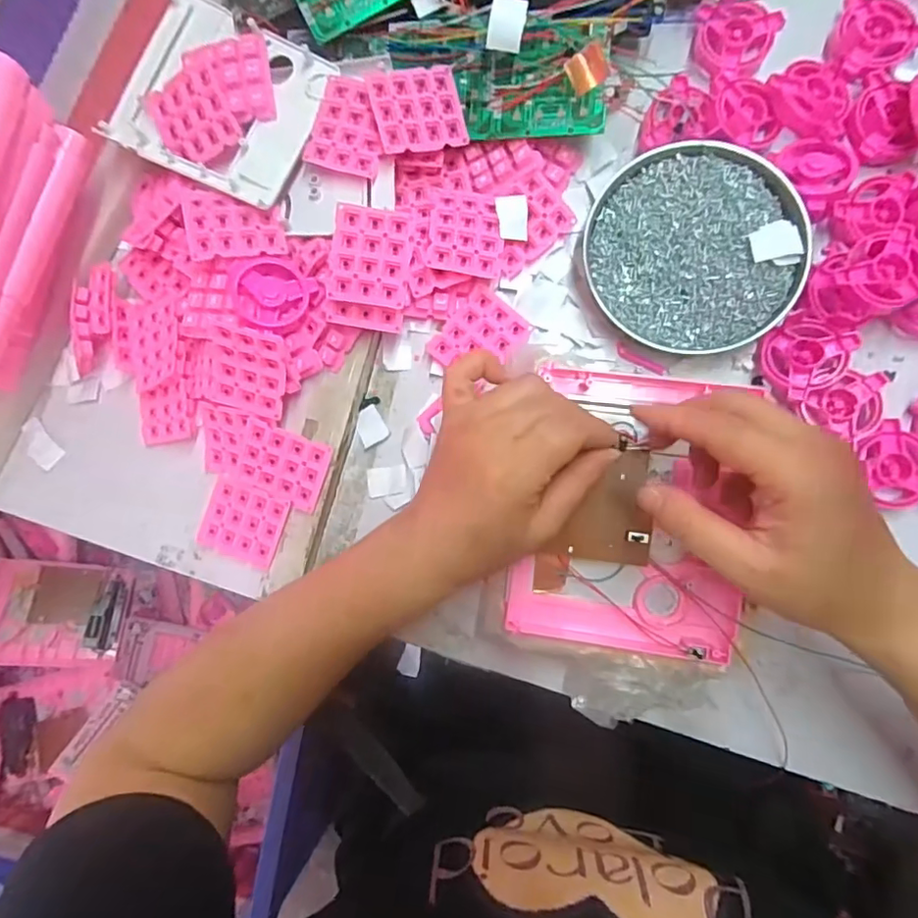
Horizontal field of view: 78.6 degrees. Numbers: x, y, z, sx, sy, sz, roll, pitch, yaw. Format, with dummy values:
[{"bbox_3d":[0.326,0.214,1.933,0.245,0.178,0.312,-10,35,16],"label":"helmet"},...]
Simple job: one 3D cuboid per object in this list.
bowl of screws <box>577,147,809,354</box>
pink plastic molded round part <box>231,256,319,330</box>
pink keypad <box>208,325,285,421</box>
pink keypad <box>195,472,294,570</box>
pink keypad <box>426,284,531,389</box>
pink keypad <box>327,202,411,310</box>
[{"bbox_3d":[0.151,-0.137,0.368,0.131,0.020,0.127,0,87,9],"label":"bowl of screws"},{"bbox_3d":[-0.121,-0.108,0.362,0.043,0.020,0.045,0,87,9],"label":"pink plastic molded round part"},{"bbox_3d":[-0.138,-0.057,0.365,0.050,0.007,0.057,17,123,2],"label":"pink keypad"},{"bbox_3d":[-0.152,0.045,0.395,0.058,0.011,0.053,18,90,9],"label":"pink keypad"},{"bbox_3d":[0.014,-0.083,0.390,0.049,0.011,0.058,41,93,8],"label":"pink keypad"},{"bbox_3d":[-0.057,-0.130,0.360,0.049,0.005,0.059,8,96,-1],"label":"pink keypad"}]

